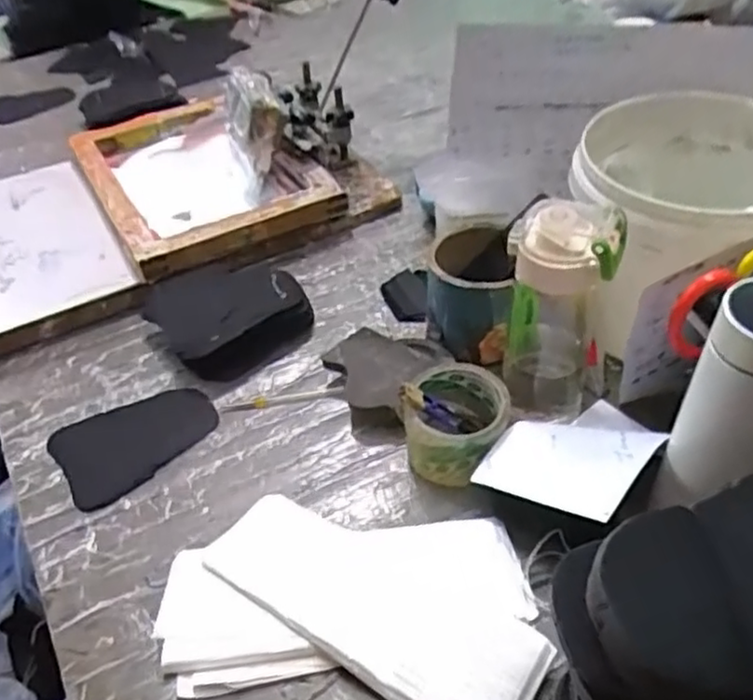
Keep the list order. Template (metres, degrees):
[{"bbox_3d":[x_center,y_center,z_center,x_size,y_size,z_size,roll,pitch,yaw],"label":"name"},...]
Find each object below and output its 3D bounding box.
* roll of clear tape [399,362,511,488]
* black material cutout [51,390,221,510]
[{"bbox_3d":[0.069,0.064,0.613,0.089,0.060,0.096,-3,45,3],"label":"roll of clear tape"},{"bbox_3d":[-0.228,0.082,0.669,0.144,0.008,0.096,-30,49,-22],"label":"black material cutout"}]

